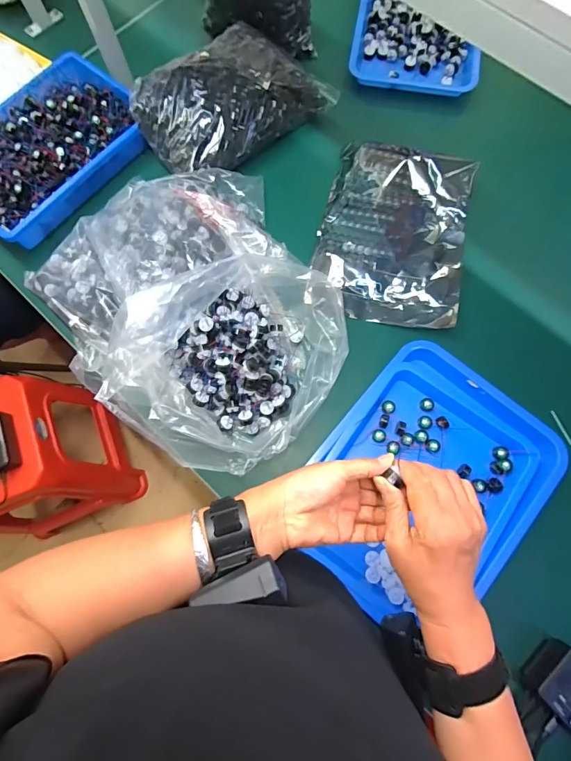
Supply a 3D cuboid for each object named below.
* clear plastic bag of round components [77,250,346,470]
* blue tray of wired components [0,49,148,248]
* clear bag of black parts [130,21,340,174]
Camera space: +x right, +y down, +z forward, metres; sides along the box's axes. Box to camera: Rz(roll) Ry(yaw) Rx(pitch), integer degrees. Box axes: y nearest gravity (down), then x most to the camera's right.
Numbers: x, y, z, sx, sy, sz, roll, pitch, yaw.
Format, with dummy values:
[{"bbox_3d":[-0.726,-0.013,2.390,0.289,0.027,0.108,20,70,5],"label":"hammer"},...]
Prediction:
[{"bbox_3d":[-0.060,-0.043,0.566,0.256,0.164,0.340,38,79,10],"label":"clear plastic bag of round components"},{"bbox_3d":[-0.459,-0.449,0.750,0.253,0.064,0.373,41,80,10],"label":"blue tray of wired components"},{"bbox_3d":[-0.103,-0.533,0.730,0.344,0.089,0.206,-37,78,-8],"label":"clear bag of black parts"}]

